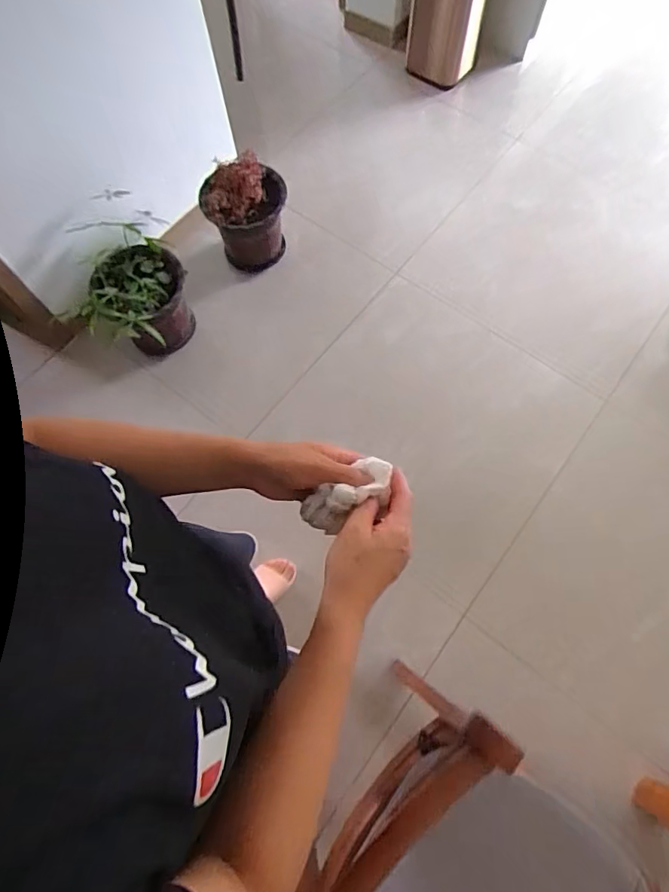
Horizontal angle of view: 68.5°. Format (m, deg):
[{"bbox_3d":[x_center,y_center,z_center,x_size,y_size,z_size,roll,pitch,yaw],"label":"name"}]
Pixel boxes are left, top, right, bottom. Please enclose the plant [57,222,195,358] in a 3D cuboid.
[{"bbox_3d":[-0.548,-0.408,1.384,0.259,0.295,0.258,1,69,0],"label":"plant"}]

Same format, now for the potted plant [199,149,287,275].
[{"bbox_3d":[-0.259,-0.684,1.480,0.219,0.334,0.199,-1,69,0],"label":"potted plant"}]

